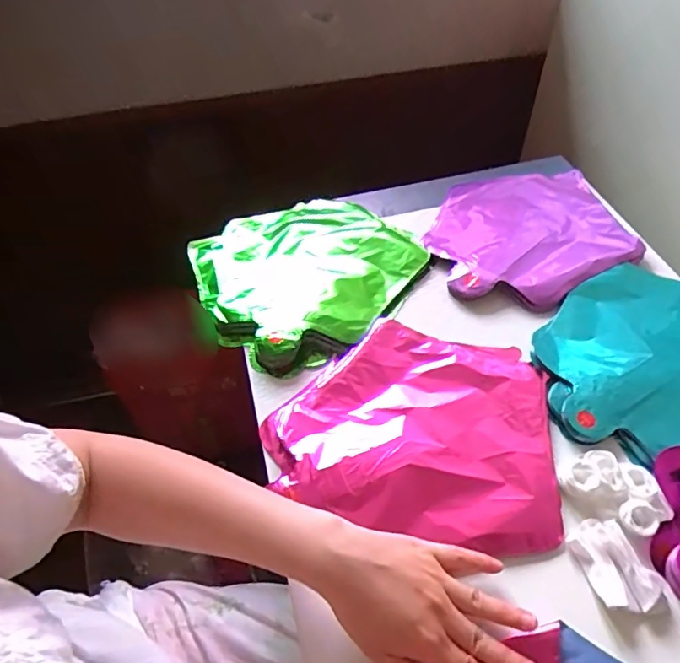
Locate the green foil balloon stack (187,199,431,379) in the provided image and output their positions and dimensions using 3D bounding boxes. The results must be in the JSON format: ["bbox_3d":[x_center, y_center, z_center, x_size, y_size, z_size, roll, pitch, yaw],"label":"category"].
[{"bbox_3d":[-0.031,-0.068,0.581,0.238,0.029,0.231,-24,55,-16],"label":"green foil balloon stack"}]

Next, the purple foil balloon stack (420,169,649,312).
[{"bbox_3d":[0.214,-0.119,0.612,0.224,0.021,0.227,-11,52,-7],"label":"purple foil balloon stack"}]

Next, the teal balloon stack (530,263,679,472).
[{"bbox_3d":[0.299,0.015,0.497,0.255,0.016,0.183,-23,54,-16],"label":"teal balloon stack"}]

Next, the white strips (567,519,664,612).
[{"bbox_3d":[0.198,0.168,0.376,0.042,0.014,0.062,-15,53,-10],"label":"white strips"}]

